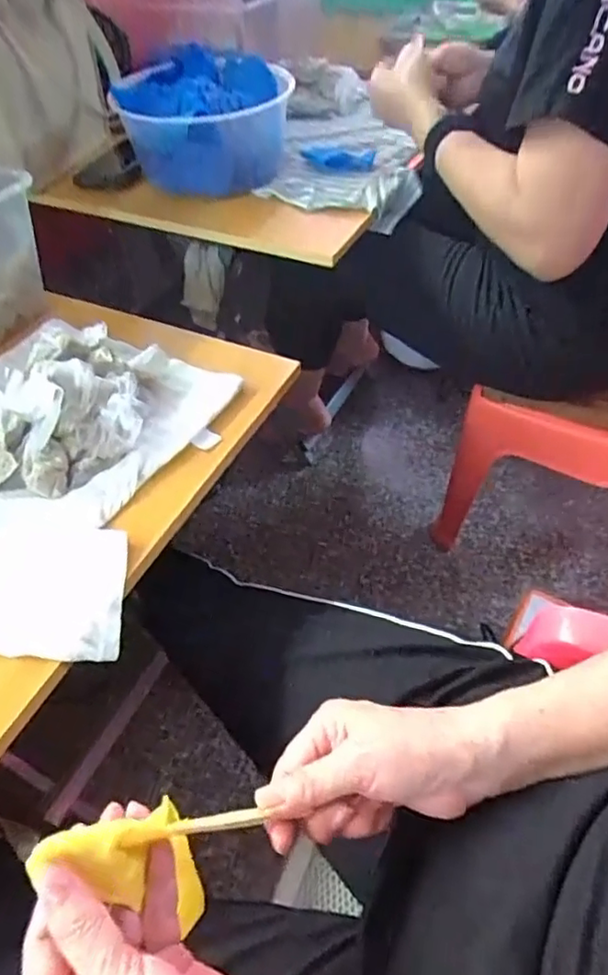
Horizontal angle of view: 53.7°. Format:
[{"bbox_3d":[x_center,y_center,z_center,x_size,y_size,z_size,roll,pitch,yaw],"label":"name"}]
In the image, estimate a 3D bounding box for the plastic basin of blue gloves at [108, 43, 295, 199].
[{"bbox_3d":[-0.129,-0.485,0.799,0.214,0.100,0.219,-1,49,2],"label":"plastic basin of blue gloves"}]

